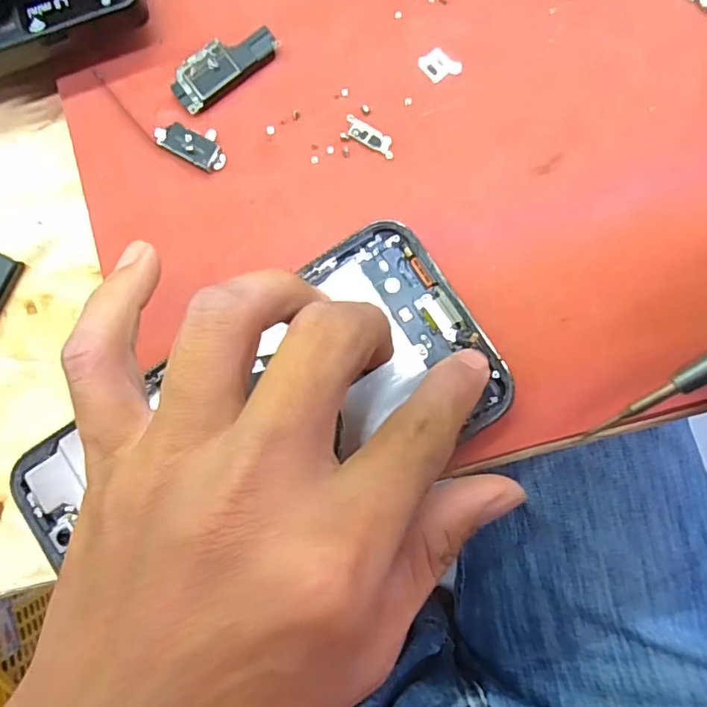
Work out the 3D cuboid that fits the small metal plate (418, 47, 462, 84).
[{"bbox_3d":[0.030,-0.102,0.187,0.011,0.004,0.013,-42,85,0],"label":"small metal plate"}]

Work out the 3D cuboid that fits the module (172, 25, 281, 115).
[{"bbox_3d":[-0.046,-0.103,0.190,0.040,0.004,0.017,-37,85,1],"label":"module"}]

